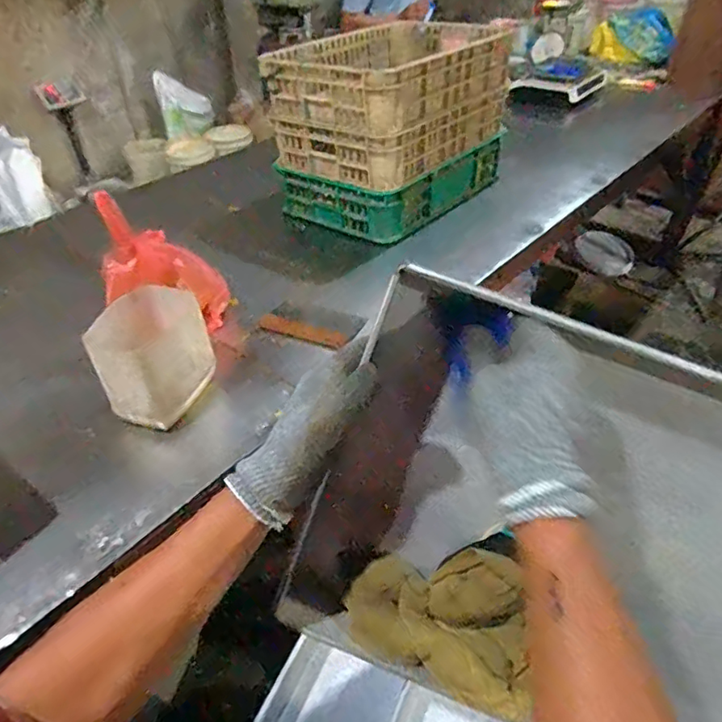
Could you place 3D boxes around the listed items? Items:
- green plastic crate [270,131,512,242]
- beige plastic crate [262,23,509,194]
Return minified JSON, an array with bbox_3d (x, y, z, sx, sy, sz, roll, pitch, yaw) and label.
[{"bbox_3d":[0.105,-0.520,1.587,0.359,0.157,0.594,32,51,33],"label":"green plastic crate"},{"bbox_3d":[0.107,-0.766,1.572,0.454,0.265,0.671,29,50,31],"label":"beige plastic crate"}]

